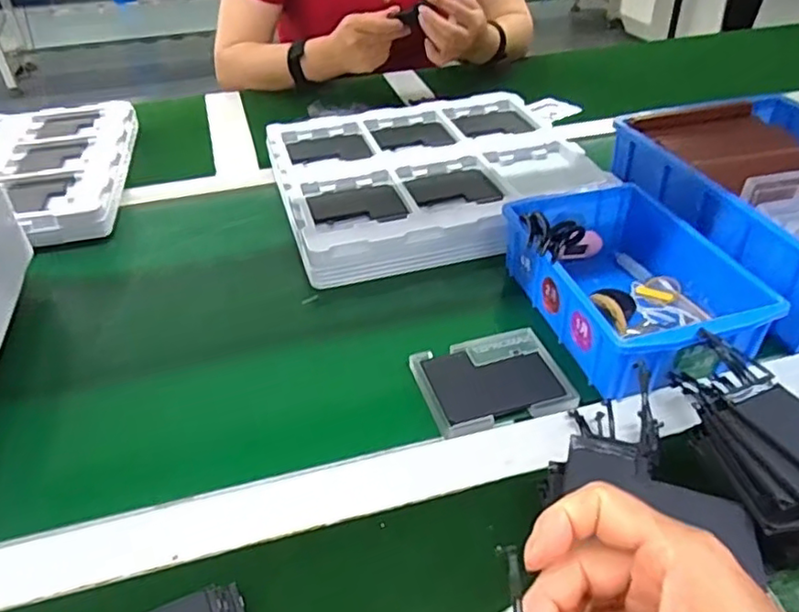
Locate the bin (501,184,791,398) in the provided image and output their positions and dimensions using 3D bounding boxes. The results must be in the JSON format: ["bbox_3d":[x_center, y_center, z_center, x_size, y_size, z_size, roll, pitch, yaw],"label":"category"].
[{"bbox_3d":[0.179,-0.020,0.502,0.133,0.065,0.196,-13,39,-14],"label":"bin"}]

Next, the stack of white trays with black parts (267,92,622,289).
[{"bbox_3d":[0.035,-0.143,0.677,0.327,0.043,0.295,-13,40,-15],"label":"stack of white trays with black parts"}]

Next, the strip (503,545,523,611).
[{"bbox_3d":[0.043,0.112,0.230,0.006,0.004,0.045,-2,77,0],"label":"strip"}]

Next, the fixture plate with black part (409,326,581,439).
[{"bbox_3d":[0.067,0.054,0.461,0.102,0.011,0.082,-10,39,-11],"label":"fixture plate with black part"}]

